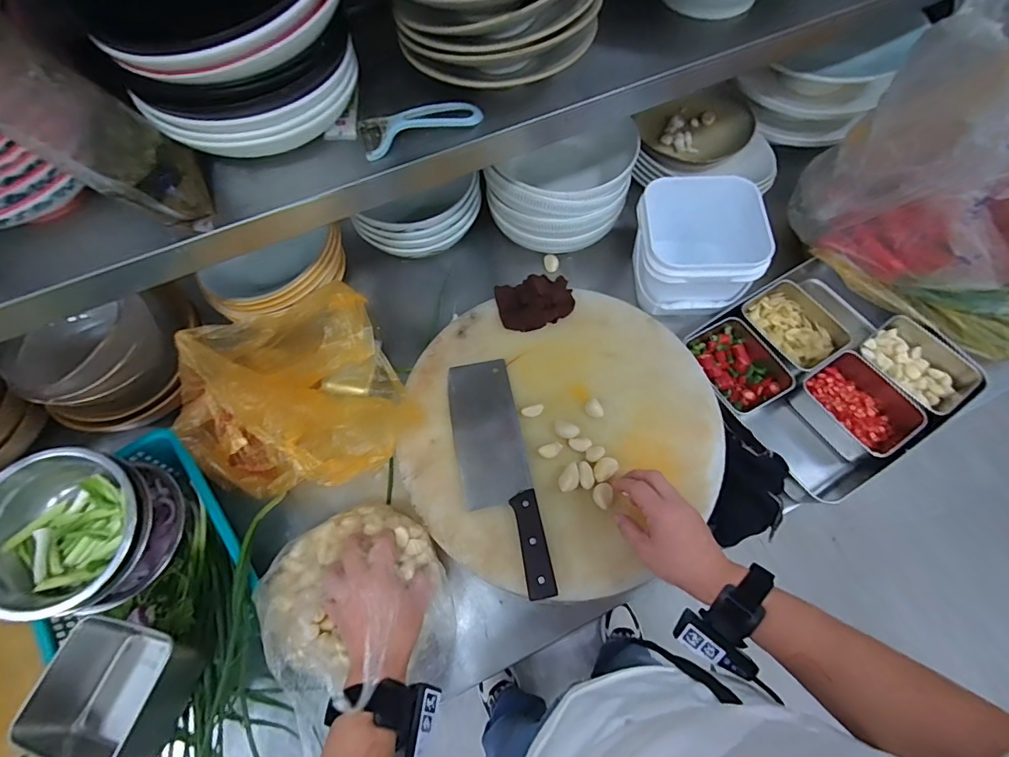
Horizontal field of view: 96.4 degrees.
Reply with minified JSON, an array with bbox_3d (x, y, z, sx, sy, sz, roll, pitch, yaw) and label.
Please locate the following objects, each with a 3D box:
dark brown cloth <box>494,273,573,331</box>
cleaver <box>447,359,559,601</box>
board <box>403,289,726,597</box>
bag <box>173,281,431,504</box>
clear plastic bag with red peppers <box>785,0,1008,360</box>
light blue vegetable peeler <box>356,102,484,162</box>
[{"bbox_3d":[0.045,-0.112,0.651,0.109,0.039,0.079,-6,65,-1],"label":"dark brown cloth"},{"bbox_3d":[-0.011,0.110,0.561,0.087,0.025,0.300,-12,66,-4],"label":"cleaver"},{"bbox_3d":[0.075,0.060,0.584,0.394,0.027,0.383,-3,65,0],"label":"board"},{"bbox_3d":[-0.265,0.024,0.555,0.306,0.195,0.201,2,65,3],"label":"bag"},{"bbox_3d":[0.646,-0.255,0.557,0.410,0.391,0.203,37,72,17],"label":"clear plastic bag with red peppers"},{"bbox_3d":[-0.095,-0.289,0.509,0.136,0.018,0.055,-19,66,-7],"label":"light blue vegetable peeler"}]

